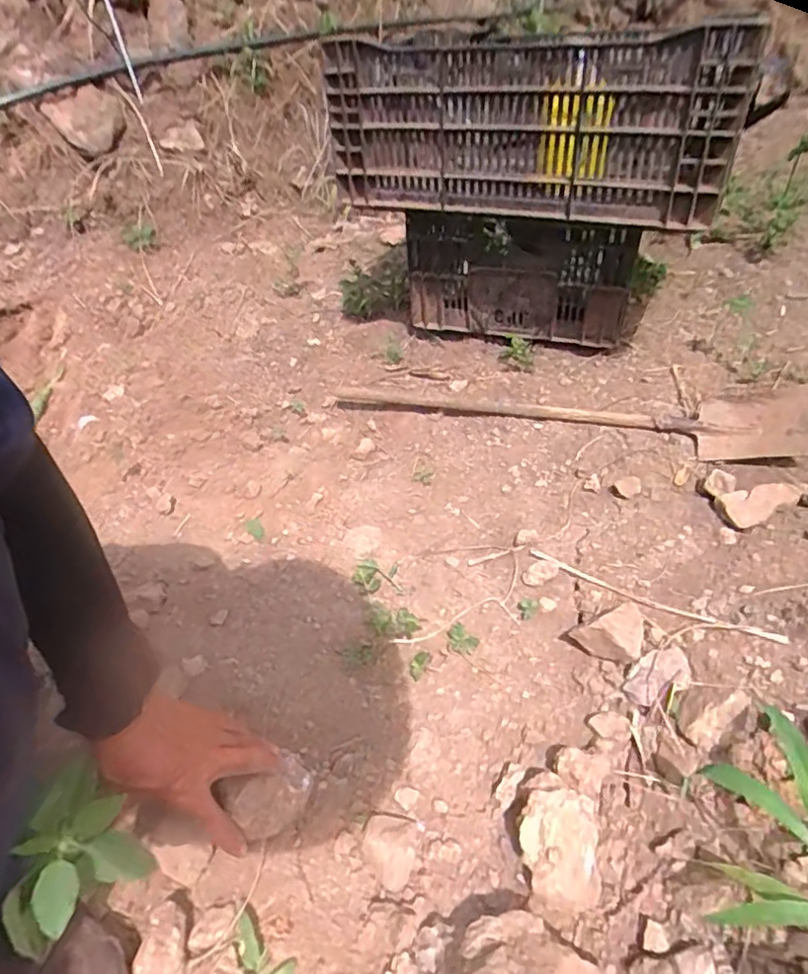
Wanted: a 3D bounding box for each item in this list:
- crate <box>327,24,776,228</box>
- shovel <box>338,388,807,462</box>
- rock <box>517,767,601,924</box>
[{"bbox_3d":[0.210,-0.563,0.906,0.583,0.215,0.318,13,41,26],"label":"crate"},{"bbox_3d":[0.247,-0.126,0.955,0.777,0.047,0.116,6,38,19],"label":"shovel"},{"bbox_3d":[0.123,0.286,0.481,0.069,0.054,0.099,1,39,8],"label":"rock"}]

